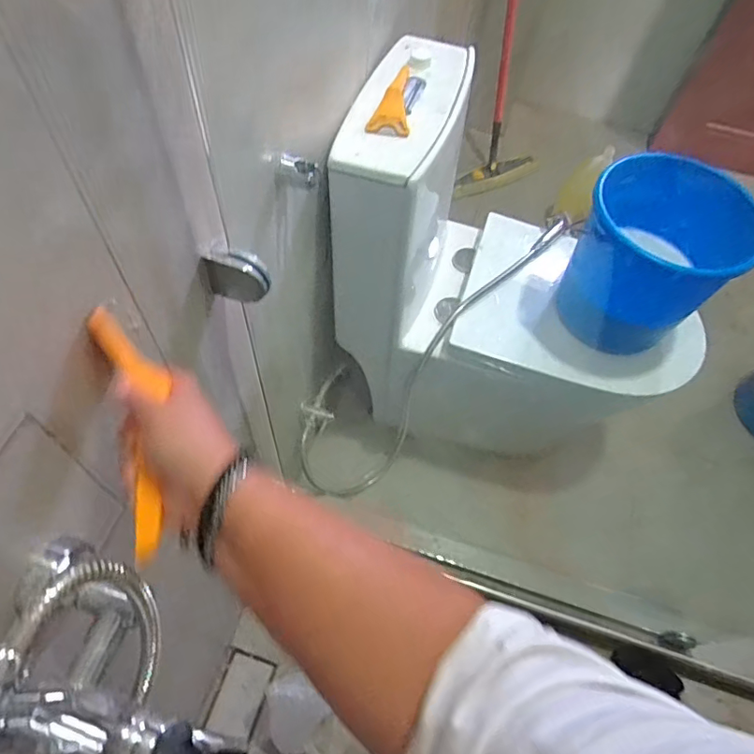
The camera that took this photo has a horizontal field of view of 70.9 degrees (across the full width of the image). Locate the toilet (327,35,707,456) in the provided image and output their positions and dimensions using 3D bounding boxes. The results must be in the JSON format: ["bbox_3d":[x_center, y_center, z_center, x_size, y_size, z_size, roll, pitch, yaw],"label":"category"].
[{"bbox_3d":[0.271,-0.155,1.080,0.671,0.738,0.368,15,60,4],"label":"toilet"}]

